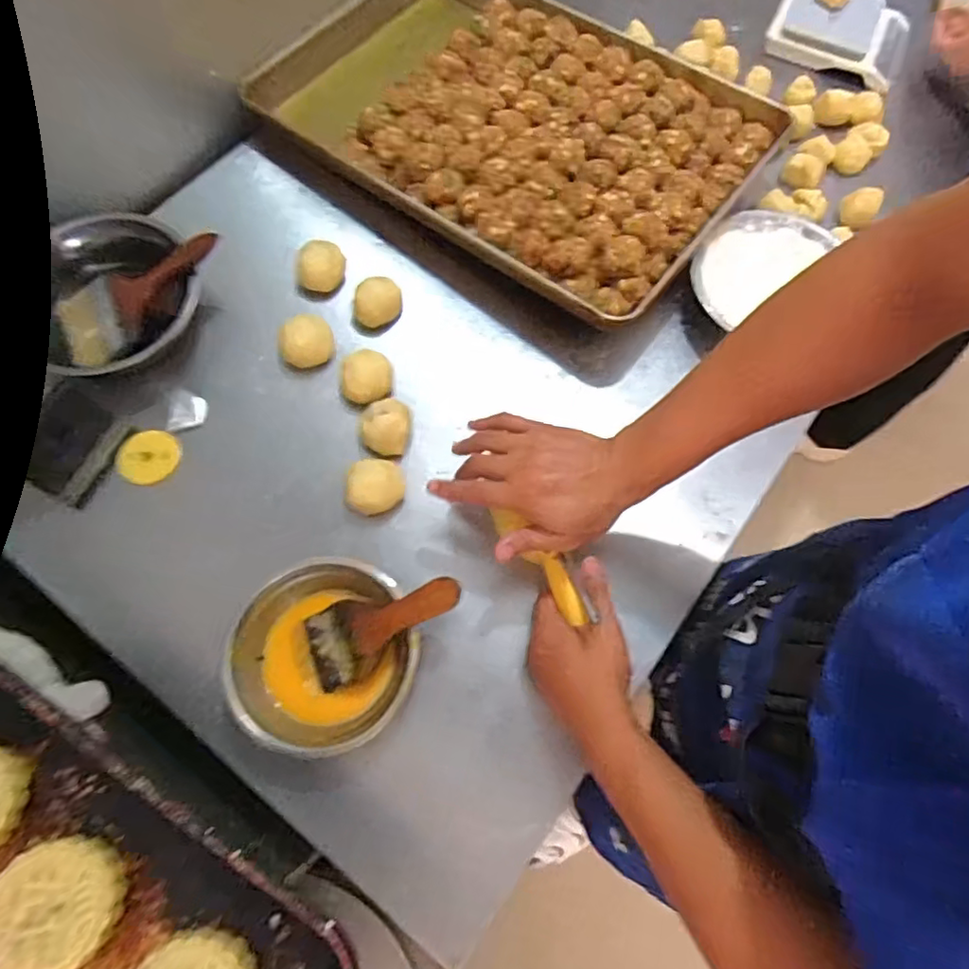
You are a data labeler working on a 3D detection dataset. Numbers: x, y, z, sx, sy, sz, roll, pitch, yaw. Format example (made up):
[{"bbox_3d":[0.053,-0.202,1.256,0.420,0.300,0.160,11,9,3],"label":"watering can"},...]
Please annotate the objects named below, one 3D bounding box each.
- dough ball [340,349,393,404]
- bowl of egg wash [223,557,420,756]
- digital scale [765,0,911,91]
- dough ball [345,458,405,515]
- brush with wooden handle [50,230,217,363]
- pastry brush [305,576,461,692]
[{"bbox_3d":[-0.128,-0.116,0.665,0.050,0.047,0.047,1,69,-2],"label":"dough ball"},{"bbox_3d":[-0.146,0.158,0.565,0.164,0.059,0.159,1,69,-2],"label":"bowl of egg wash"},{"bbox_3d":[0.513,-0.658,0.874,0.184,0.046,0.152,26,71,8],"label":"digital scale"},{"bbox_3d":[-0.112,0.004,0.628,0.058,0.042,0.056,1,69,-2],"label":"dough ball"},{"bbox_3d":[-0.379,-0.210,0.674,0.213,0.025,0.103,-29,72,10],"label":"brush with wooden handle"},{"bbox_3d":[-0.092,0.124,0.548,0.152,0.012,0.067,-28,71,15],"label":"pastry brush"}]

